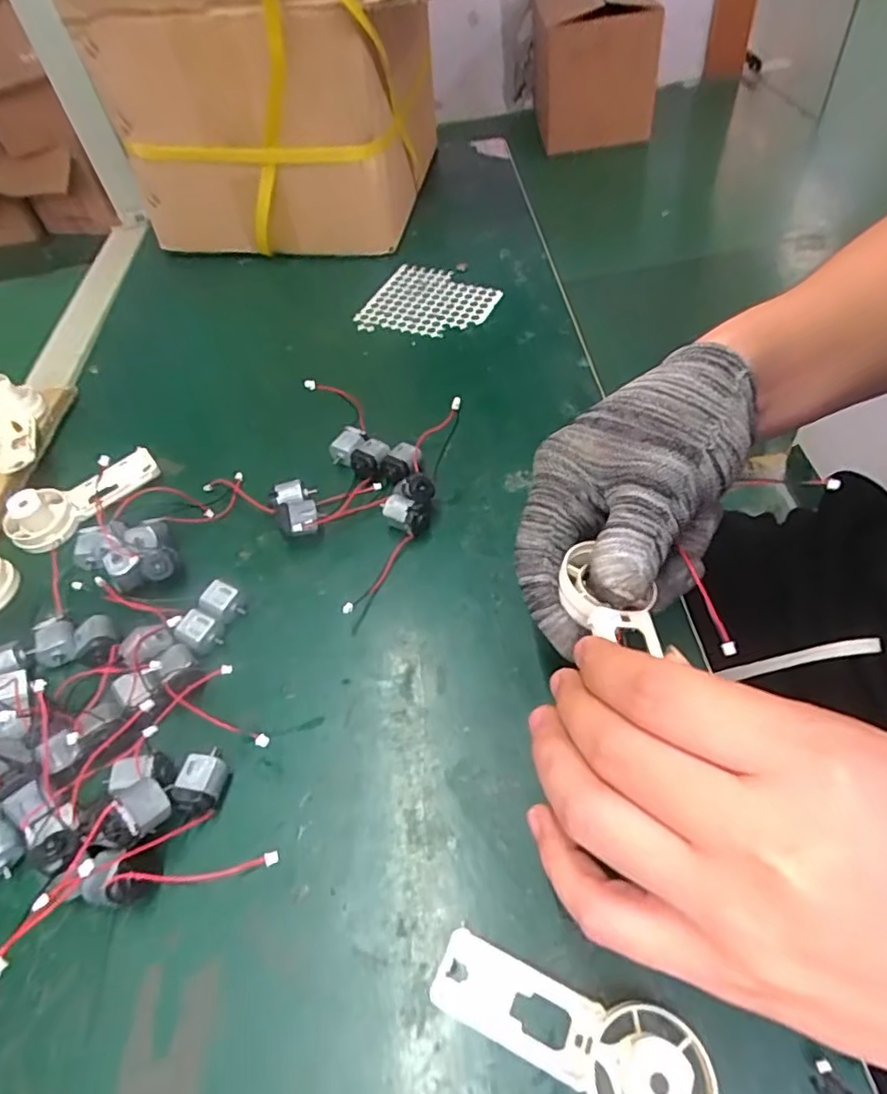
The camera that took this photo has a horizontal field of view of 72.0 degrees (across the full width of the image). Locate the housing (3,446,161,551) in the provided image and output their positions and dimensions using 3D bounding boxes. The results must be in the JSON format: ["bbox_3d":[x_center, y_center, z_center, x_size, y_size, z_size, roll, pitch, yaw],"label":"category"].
[{"bbox_3d":[-0.228,-0.033,0.389,0.033,0.029,0.092,35,63,27],"label":"housing"}]

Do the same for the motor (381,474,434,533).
[{"bbox_3d":[-0.020,-0.023,0.356,0.027,0.026,0.028,5,53,8],"label":"motor"}]

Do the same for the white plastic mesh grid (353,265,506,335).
[{"bbox_3d":[-0.011,-0.207,0.517,0.100,0.005,0.094,20,57,19],"label":"white plastic mesh grid"}]

